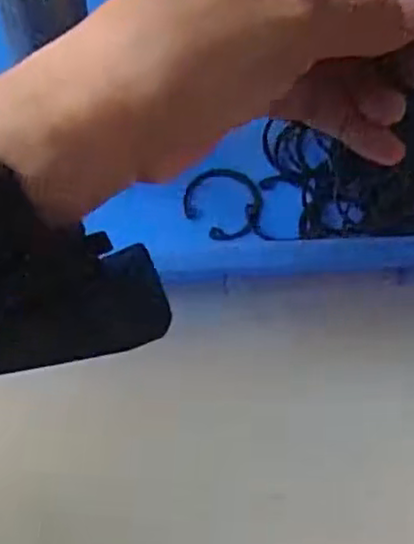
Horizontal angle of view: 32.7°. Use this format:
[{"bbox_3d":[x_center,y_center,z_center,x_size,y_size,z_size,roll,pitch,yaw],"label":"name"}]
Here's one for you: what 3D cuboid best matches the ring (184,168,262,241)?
[{"bbox_3d":[0.008,-0.033,0.333,0.036,0.004,0.033,1,70,-2],"label":"ring"}]

